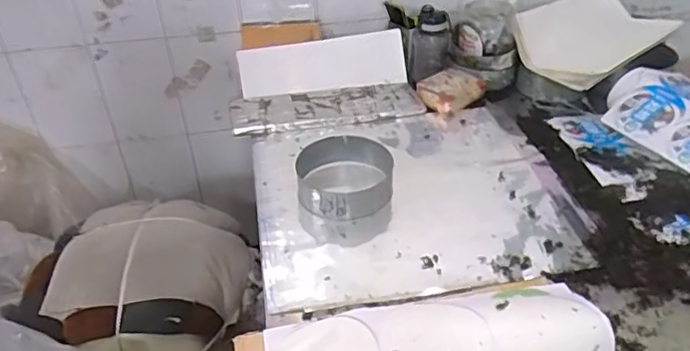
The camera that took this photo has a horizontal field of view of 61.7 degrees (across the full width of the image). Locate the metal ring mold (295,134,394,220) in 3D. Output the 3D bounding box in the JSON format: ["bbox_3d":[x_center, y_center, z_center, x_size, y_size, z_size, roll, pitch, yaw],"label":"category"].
[{"bbox_3d":[-0.002,-0.001,1.118,0.186,0.073,0.189,0,38,1],"label":"metal ring mold"}]

